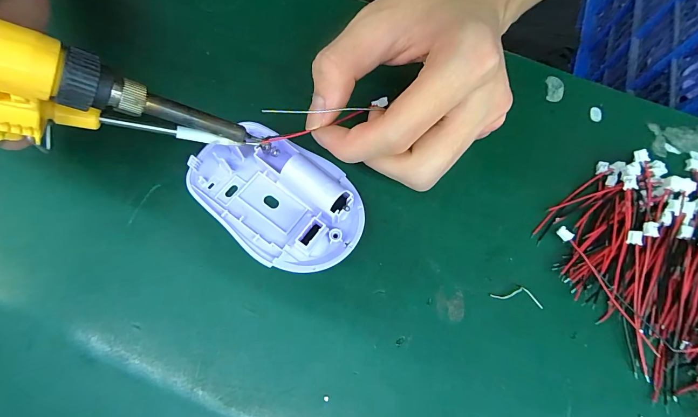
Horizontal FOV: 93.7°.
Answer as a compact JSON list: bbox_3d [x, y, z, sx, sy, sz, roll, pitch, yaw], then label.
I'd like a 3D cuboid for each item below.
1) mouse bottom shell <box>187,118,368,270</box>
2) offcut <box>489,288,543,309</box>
[{"bbox_3d":[-0.038,-0.008,0.169,0.094,0.020,0.059,33,74,9],"label":"mouse bottom shell"},{"bbox_3d":[0.084,0.043,0.163,0.025,0.004,0.008,13,72,3],"label":"offcut"}]

